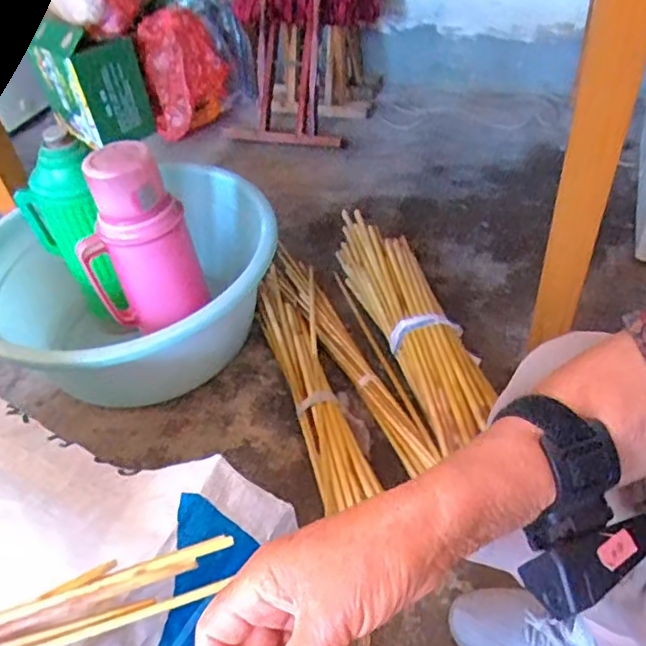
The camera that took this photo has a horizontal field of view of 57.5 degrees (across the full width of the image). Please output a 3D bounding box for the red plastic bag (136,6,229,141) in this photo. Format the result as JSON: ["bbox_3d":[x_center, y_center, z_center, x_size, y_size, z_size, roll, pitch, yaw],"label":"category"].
[{"bbox_3d":[-0.341,-0.618,1.474,0.201,0.249,0.134,-15,45,-8],"label":"red plastic bag"}]

